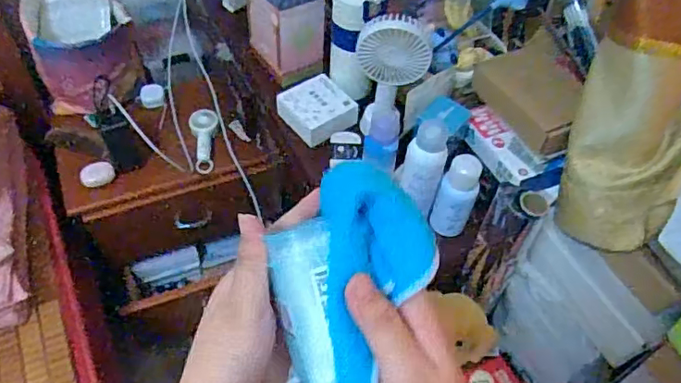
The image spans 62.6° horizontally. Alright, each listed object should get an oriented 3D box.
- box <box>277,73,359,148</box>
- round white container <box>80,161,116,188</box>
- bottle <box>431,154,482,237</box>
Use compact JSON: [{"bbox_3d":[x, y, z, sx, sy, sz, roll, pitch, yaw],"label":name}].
[{"bbox_3d":[-0.037,-0.126,0.878,0.101,0.038,0.105,-33,61,-25],"label":"box"},{"bbox_3d":[-0.473,-0.035,1.090,0.062,0.034,0.034,-19,56,-16],"label":"round white container"},{"bbox_3d":[0.150,0.008,0.729,0.049,0.121,0.044,18,53,10],"label":"bottle"}]

